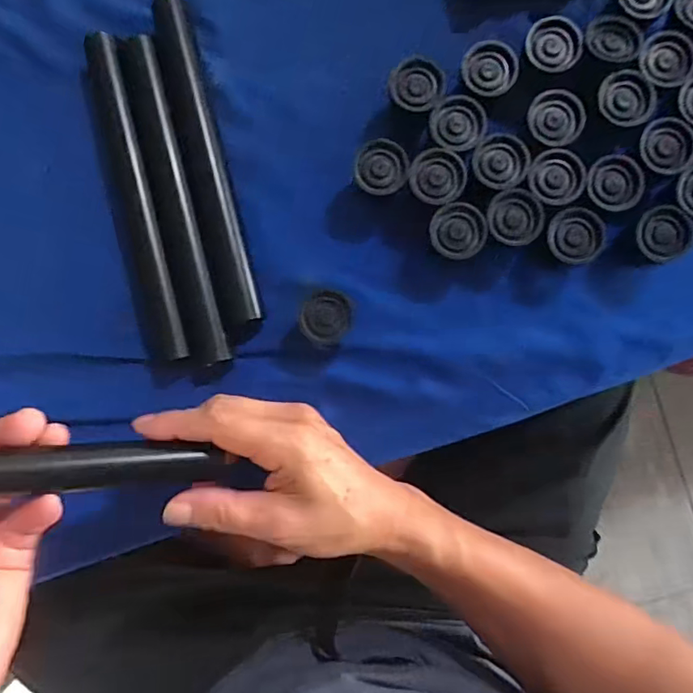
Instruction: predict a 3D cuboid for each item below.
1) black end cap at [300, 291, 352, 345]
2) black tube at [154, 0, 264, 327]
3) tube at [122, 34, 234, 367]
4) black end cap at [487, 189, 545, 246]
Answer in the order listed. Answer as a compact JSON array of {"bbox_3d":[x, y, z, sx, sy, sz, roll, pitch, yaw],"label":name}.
[{"bbox_3d":[-0.012,-0.018,0.342,0.032,0.018,0.033,0,89,1],"label":"black end cap"},{"bbox_3d":[-0.093,-0.120,0.350,0.026,0.023,0.214,-14,88,0],"label":"black tube"},{"bbox_3d":[-0.111,-0.096,0.349,0.024,0.018,0.216,-14,88,0],"label":"tube"},{"bbox_3d":[0.105,-0.079,0.334,0.033,0.025,0.034,0,89,1],"label":"black end cap"}]

